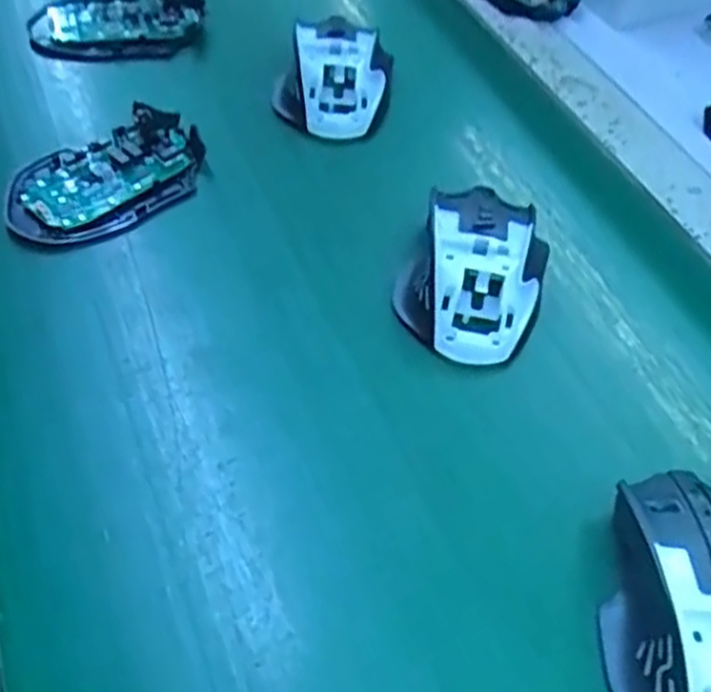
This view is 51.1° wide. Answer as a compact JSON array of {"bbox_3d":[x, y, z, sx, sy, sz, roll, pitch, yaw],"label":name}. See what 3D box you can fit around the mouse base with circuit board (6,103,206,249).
[{"bbox_3d":[-0.134,-0.092,0.411,0.113,0.022,0.060,-33,65,-25],"label":"mouse base with circuit board"}]

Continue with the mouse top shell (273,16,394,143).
[{"bbox_3d":[-0.014,-0.178,0.482,0.074,0.034,0.092,5,53,-1],"label":"mouse top shell"}]

